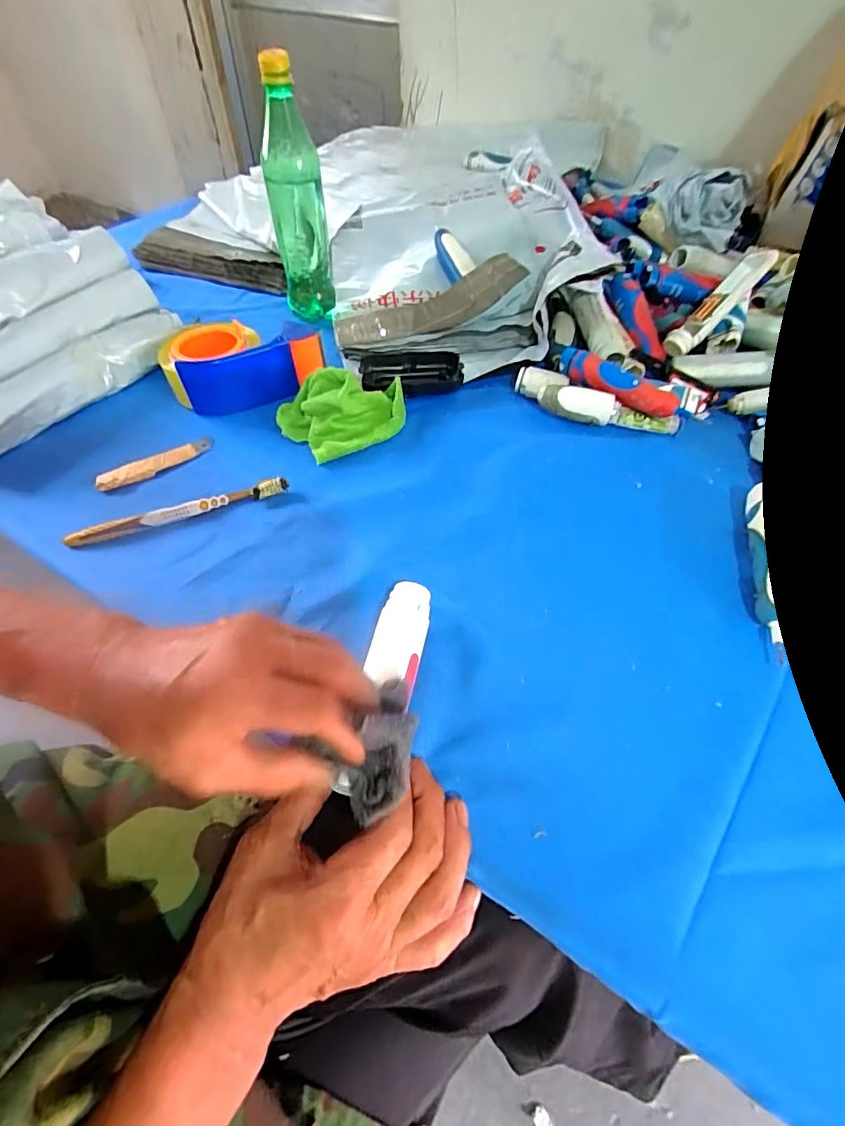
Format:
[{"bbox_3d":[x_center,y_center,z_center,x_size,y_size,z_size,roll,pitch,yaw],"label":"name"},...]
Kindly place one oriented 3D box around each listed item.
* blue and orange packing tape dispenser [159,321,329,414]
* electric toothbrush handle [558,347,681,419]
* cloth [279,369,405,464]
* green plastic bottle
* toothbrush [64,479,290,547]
[{"bbox_3d":[-0.191,-0.210,0.515,0.157,0.053,0.086,-5,54,-4],"label":"blue and orange packing tape dispenser"},{"bbox_3d":[0.200,-0.186,0.497,0.128,0.028,0.025,36,59,23],"label":"electric toothbrush handle"},{"bbox_3d":[-0.080,-0.158,0.488,0.126,0.044,0.089,-22,57,-16],"label":"cloth"},{"bbox_3d":[-0.146,-0.416,0.554,0.062,0.218,0.055,-12,54,-9],"label":"green plastic bottle"},{"bbox_3d":[-0.211,-0.045,0.425,0.183,0.018,0.014,-17,55,-14],"label":"toothbrush"}]

